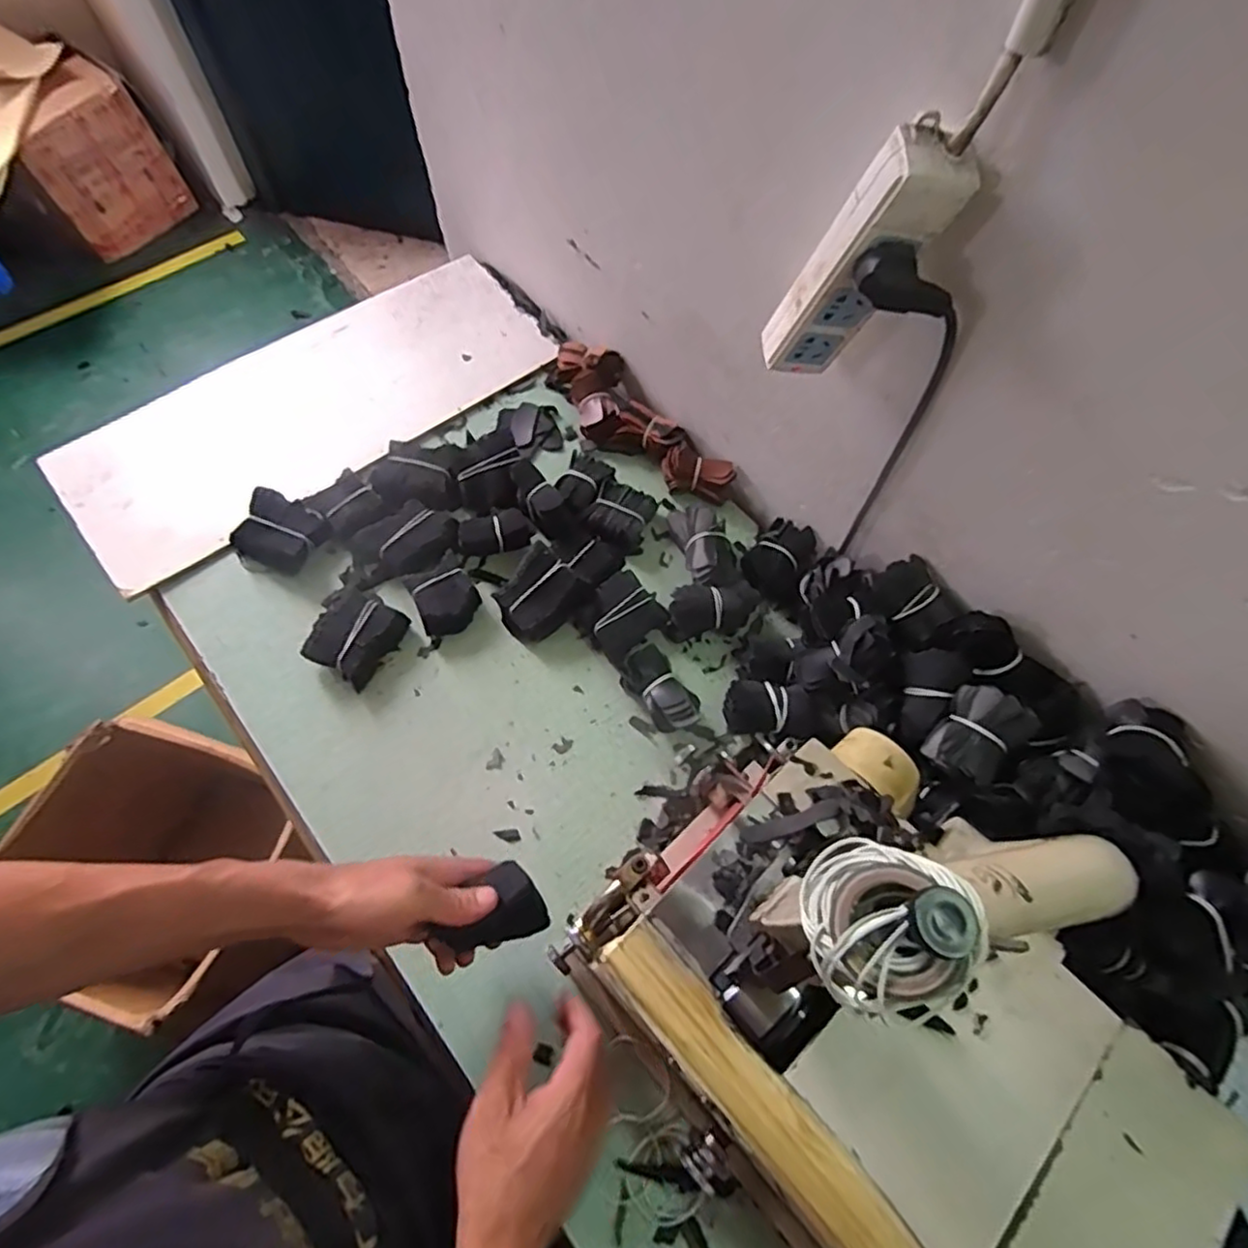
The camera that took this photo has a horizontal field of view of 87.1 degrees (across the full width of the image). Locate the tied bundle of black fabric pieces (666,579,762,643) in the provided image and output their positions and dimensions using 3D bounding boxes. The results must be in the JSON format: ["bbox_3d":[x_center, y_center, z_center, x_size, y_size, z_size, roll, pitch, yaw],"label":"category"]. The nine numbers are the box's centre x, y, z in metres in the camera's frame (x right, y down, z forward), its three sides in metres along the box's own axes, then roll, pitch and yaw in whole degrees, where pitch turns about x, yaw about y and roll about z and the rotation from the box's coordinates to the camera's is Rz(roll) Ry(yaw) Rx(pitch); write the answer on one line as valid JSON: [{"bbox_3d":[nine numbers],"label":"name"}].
[{"bbox_3d":[0.090,-0.014,0.659,0.093,0.037,0.047,-7,65,-7],"label":"tied bundle of black fabric pieces"}]

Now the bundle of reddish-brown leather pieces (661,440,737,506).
[{"bbox_3d":[0.081,-0.168,0.732,0.081,0.048,0.040,18,36,5],"label":"bundle of reddish-brown leather pieces"}]

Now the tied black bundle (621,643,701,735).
[{"bbox_3d":[0.035,0.065,0.609,0.047,0.057,0.095,-28,55,-15],"label":"tied black bundle"}]

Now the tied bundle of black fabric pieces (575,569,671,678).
[{"bbox_3d":[-0.001,-0.006,0.647,0.072,0.034,0.076,42,69,15],"label":"tied bundle of black fabric pieces"}]

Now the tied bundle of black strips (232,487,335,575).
[{"bbox_3d":[-0.346,-0.092,0.663,0.079,0.033,0.072,28,66,10],"label":"tied bundle of black strips"}]

